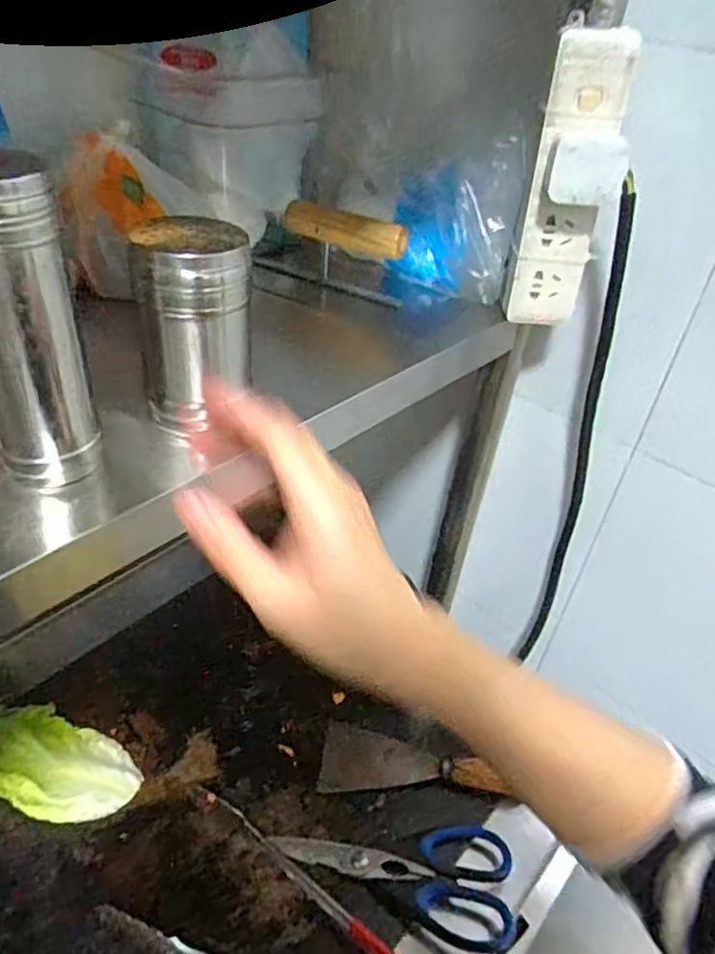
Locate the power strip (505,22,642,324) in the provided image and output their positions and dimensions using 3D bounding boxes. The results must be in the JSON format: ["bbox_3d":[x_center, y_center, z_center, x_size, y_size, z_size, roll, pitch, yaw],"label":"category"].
[{"bbox_3d":[0.154,-0.205,0.474,0.057,0.198,0.031,8,40,2],"label":"power strip"}]

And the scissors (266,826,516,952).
[{"bbox_3d":[0.028,0.324,0.537,0.192,0.023,0.083,9,40,3],"label":"scissors"}]

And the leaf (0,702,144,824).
[{"bbox_3d":[-0.282,0.247,0.576,0.184,0.036,0.079,12,40,7],"label":"leaf"}]

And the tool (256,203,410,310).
[{"bbox_3d":[-0.024,-0.196,0.563,0.133,0.110,0.030,17,74,5],"label":"tool"}]

